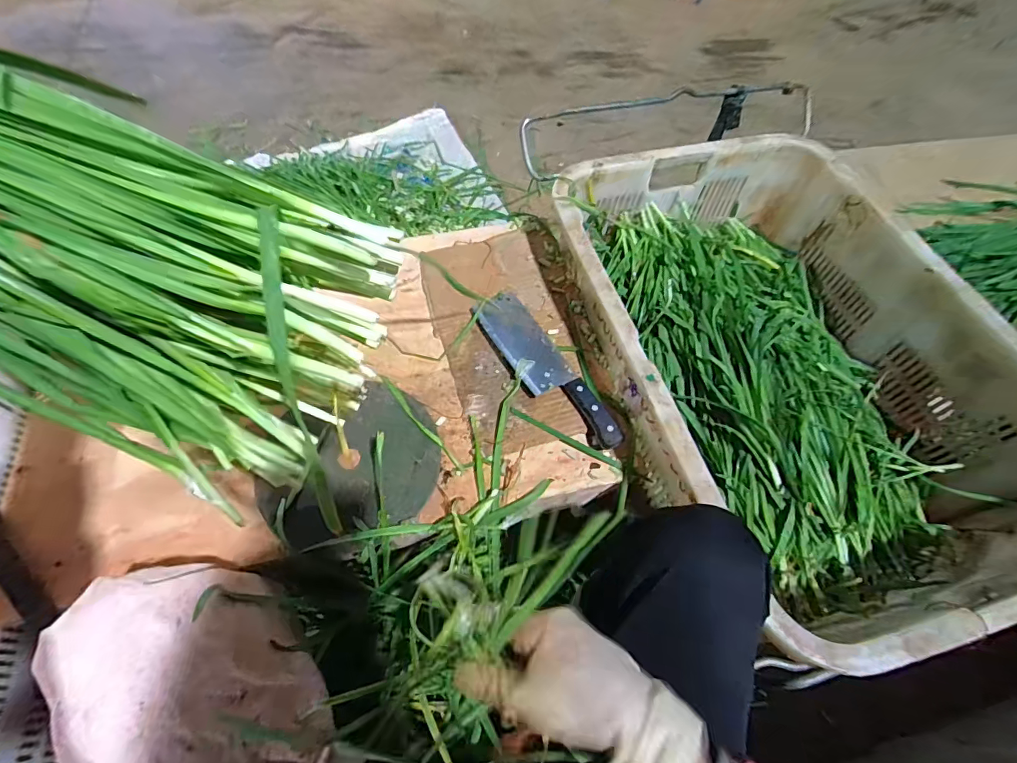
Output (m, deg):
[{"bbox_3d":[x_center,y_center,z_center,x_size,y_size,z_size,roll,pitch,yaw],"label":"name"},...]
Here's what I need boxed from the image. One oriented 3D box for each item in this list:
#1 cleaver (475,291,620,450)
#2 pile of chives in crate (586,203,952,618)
[{"bbox_3d":[0.049,-0.016,0.619,0.071,0.024,0.267,-29,65,-18],"label":"cleaver"},{"bbox_3d":[0.391,-0.026,0.682,0.323,0.143,0.598,-18,62,-12],"label":"pile of chives in crate"}]

